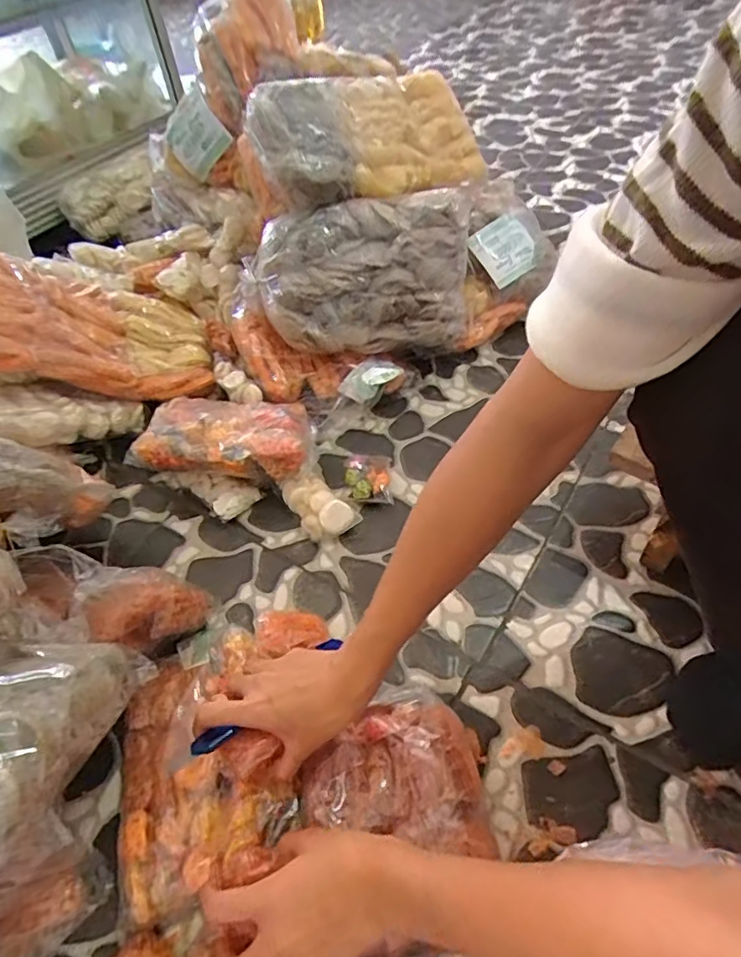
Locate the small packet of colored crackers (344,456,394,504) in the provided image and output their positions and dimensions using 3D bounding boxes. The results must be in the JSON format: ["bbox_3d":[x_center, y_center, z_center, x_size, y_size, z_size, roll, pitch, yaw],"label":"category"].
[{"bbox_3d":[-0.004,-0.002,0.683,0.059,0.024,0.073,-3,49,2],"label":"small packet of colored crackers"}]

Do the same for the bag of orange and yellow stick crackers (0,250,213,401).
[{"bbox_3d":[-0.399,-0.193,0.771,0.359,0.100,0.170,8,66,-34],"label":"bag of orange and yellow stick crackers"}]

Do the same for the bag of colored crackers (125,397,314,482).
[{"bbox_3d":[-0.183,-0.067,0.694,0.220,0.053,0.141,-1,50,5],"label":"bag of colored crackers"}]

